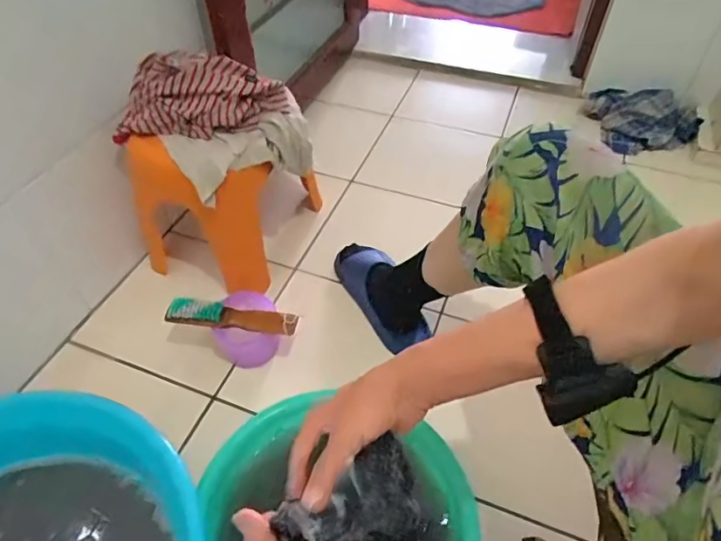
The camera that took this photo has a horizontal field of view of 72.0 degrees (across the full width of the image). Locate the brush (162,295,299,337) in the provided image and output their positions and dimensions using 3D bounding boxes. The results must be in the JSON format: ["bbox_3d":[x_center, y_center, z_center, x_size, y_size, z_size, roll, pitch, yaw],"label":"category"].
[{"bbox_3d":[-0.207,0.076,0.805,0.209,0.039,0.040,4,49,3],"label":"brush"}]

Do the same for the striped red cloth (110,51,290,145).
[{"bbox_3d":[-0.261,-0.283,0.789,0.250,0.089,0.133,6,49,5],"label":"striped red cloth"}]

